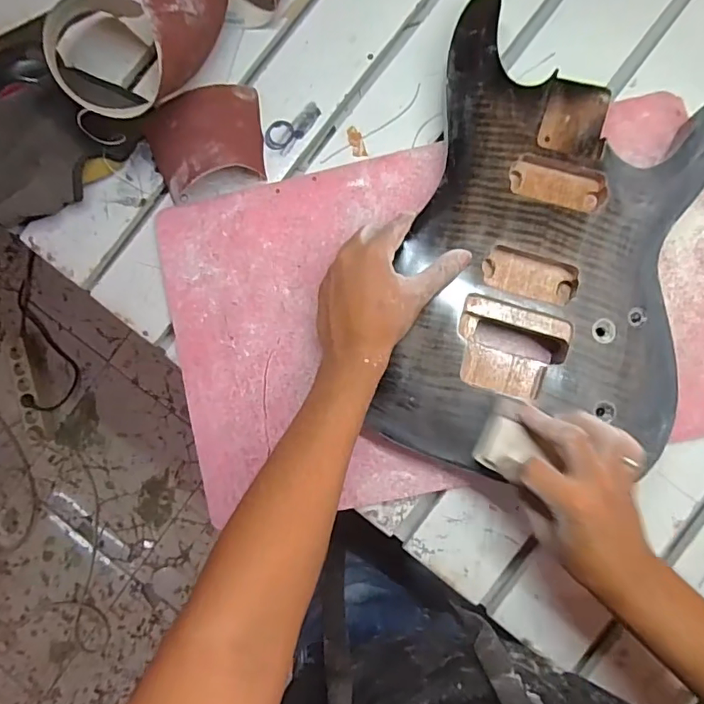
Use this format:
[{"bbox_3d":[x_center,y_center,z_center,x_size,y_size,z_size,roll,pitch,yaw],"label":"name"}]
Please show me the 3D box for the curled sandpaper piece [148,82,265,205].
[{"bbox_3d":[-0.150,-0.220,0.508,0.116,0.040,0.099,-15,85,2],"label":"curled sandpaper piece"}]

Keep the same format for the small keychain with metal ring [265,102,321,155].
[{"bbox_3d":[-0.063,-0.239,0.530,0.033,0.004,0.063,43,89,5],"label":"small keychain with metal ring"}]

